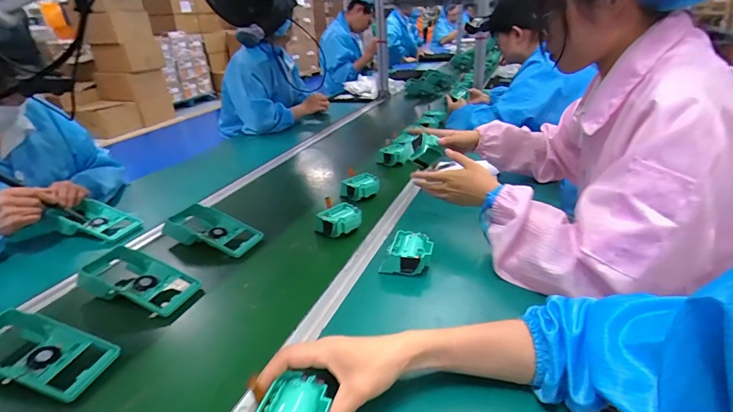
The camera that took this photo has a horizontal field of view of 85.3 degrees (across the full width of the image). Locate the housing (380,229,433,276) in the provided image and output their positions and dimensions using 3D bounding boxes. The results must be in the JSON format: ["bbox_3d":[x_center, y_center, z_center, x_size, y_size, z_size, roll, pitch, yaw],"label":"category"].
[{"bbox_3d":[0.068,0.082,0.666,0.080,0.049,0.082,11,29,26],"label":"housing"}]

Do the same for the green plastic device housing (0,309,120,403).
[{"bbox_3d":[-0.426,0.191,0.508,0.189,0.049,0.092,3,26,13],"label":"green plastic device housing"}]

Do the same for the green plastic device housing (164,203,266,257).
[{"bbox_3d":[-0.312,0.051,0.791,0.206,0.057,0.095,8,28,22],"label":"green plastic device housing"}]

